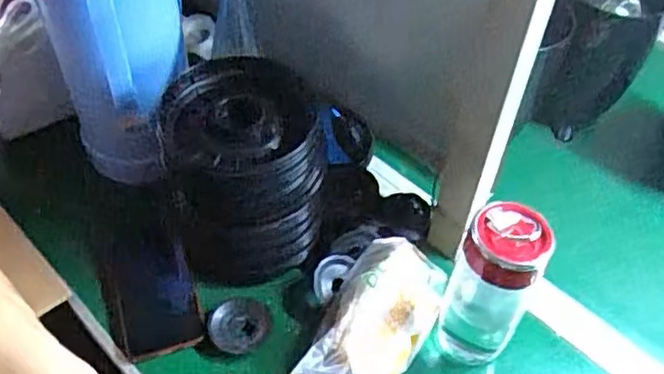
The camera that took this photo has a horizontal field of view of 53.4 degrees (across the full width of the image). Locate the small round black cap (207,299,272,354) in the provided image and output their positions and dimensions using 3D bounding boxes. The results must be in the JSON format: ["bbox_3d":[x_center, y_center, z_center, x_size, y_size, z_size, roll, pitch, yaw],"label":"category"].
[{"bbox_3d":[-0.088,0.132,0.634,0.058,0.012,0.057,2,47,-2],"label":"small round black cap"}]

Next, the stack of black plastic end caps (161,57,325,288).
[{"bbox_3d":[-0.086,-0.016,0.646,0.140,0.176,0.140,-7,48,-11],"label":"stack of black plastic end caps"}]

